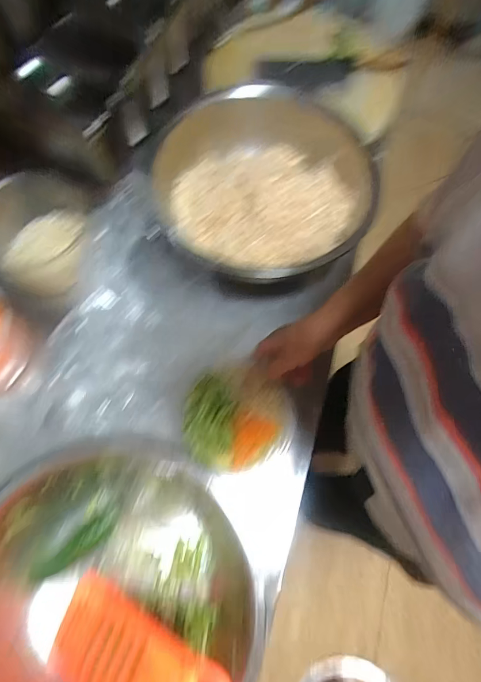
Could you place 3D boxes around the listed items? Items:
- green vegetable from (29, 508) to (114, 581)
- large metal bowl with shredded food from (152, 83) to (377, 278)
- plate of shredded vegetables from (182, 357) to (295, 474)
[{"bbox_3d":[-0.210,0.264,0.456,0.109,0.030,0.030,-36,75,-14],"label":"green vegetable"},{"bbox_3d":[0.059,-0.262,0.611,0.362,0.112,0.382,1,70,-2],"label":"large metal bowl with shredded food"},{"bbox_3d":[-0.004,0.108,0.495,0.152,0.037,0.154,0,89,-13],"label":"plate of shredded vegetables"}]

